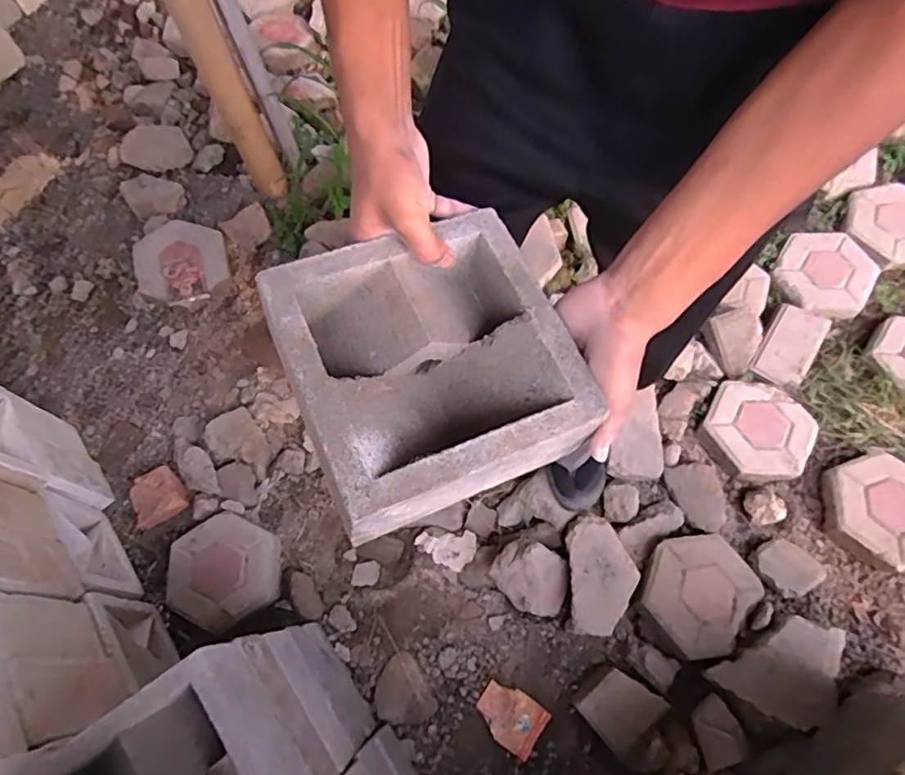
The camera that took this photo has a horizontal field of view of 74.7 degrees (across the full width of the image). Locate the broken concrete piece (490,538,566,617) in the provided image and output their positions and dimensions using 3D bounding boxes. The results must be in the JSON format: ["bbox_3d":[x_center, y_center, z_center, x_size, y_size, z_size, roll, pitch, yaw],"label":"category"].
[{"bbox_3d":[0.138,0.341,1.062,0.132,0.093,0.108,18,68,10],"label":"broken concrete piece"}]

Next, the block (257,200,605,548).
[{"bbox_3d":[-0.014,-0.020,0.448,0.200,0.084,0.202,-24,66,-9],"label":"block"}]

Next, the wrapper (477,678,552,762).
[{"bbox_3d":[0.099,0.561,1.014,0.112,0.007,0.086,34,71,16],"label":"wrapper"}]

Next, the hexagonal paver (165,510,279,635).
[{"bbox_3d":[-0.435,0.347,1.126,0.205,0.048,0.194,-31,68,-11],"label":"hexagonal paver"}]

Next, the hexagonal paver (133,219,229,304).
[{"bbox_3d":[-0.622,-0.295,1.372,0.184,0.082,0.222,-13,66,-3],"label":"hexagonal paver"}]

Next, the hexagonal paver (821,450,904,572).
[{"bbox_3d":[0.789,0.216,1.088,0.200,0.041,0.189,-38,70,-14],"label":"hexagonal paver"}]

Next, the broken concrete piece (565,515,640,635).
[{"bbox_3d":[0.268,0.333,1.059,0.122,0.053,0.200,-1,66,2],"label":"broken concrete piece"}]

